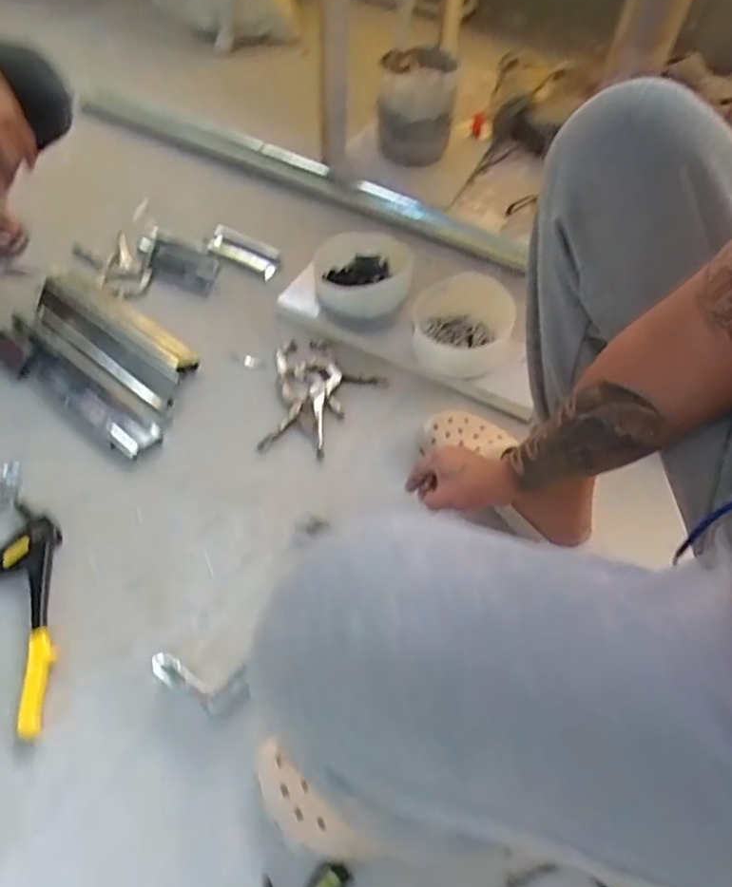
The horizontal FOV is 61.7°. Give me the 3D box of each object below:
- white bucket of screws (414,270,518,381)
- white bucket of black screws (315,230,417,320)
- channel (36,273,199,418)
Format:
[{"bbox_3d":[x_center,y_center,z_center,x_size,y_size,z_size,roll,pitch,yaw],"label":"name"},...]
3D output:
[{"bbox_3d":[0.141,-0.172,0.917,0.147,0.079,0.154,14,56,7],"label":"white bucket of screws"},{"bbox_3d":[-0.007,-0.256,0.979,0.160,0.099,0.134,-2,56,-4],"label":"white bucket of black screws"},{"bbox_3d":[-0.406,-0.175,0.968,0.341,0.028,0.123,35,59,18],"label":"channel"}]

